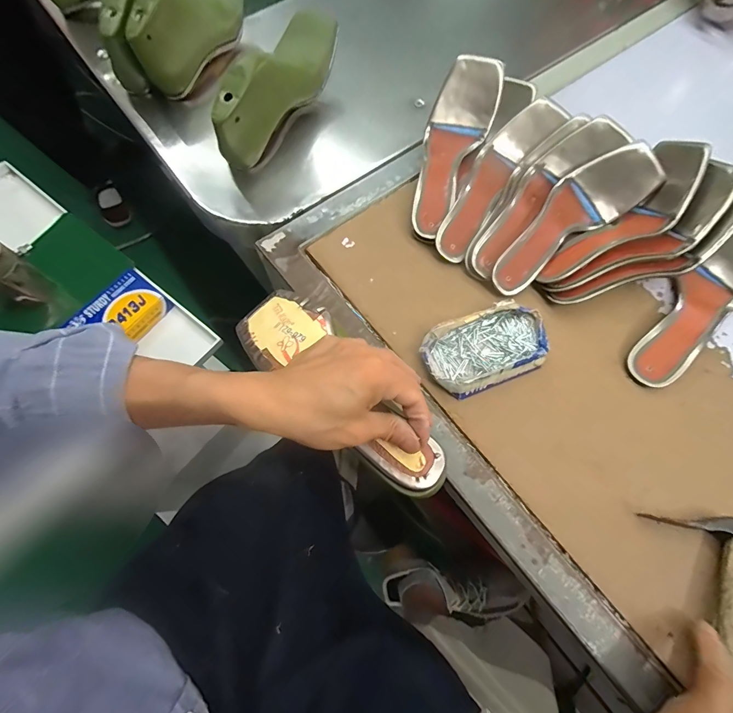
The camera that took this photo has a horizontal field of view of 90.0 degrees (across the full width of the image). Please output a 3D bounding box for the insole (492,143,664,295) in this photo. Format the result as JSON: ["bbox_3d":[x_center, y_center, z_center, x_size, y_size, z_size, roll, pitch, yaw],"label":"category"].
[{"bbox_3d":[0.236,-0.167,0.420,0.227,0.054,0.074,-36,73,-14],"label":"insole"}]

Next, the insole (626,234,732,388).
[{"bbox_3d":[0.373,-0.056,0.401,0.059,0.047,0.224,41,86,15],"label":"insole"}]

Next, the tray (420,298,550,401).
[{"bbox_3d":[0.129,-0.010,0.391,0.136,0.025,0.078,-20,69,-9],"label":"tray"}]

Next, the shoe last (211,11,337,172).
[{"bbox_3d":[-0.113,-0.354,0.495,0.073,0.115,0.240,20,69,7],"label":"shoe last"}]

